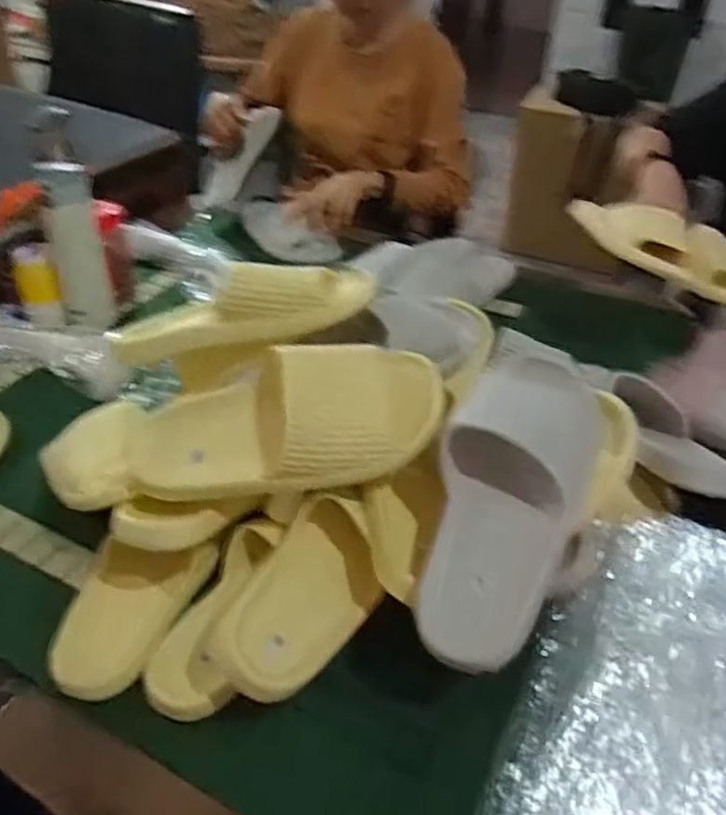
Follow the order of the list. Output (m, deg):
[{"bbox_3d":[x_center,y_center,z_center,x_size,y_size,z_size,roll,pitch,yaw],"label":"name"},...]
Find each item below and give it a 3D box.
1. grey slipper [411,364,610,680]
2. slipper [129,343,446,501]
[{"bbox_3d":[0.114,0.073,0.553,0.119,0.078,0.261,16,65,17],"label":"grey slipper"},{"bbox_3d":[-0.066,0.011,0.566,0.258,0.082,0.102,-8,61,4],"label":"slipper"}]

